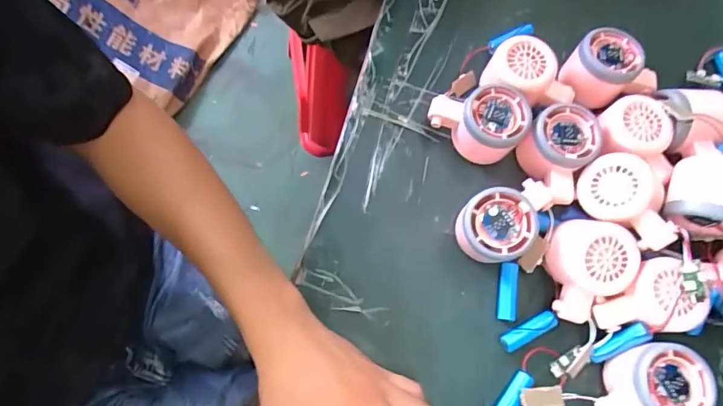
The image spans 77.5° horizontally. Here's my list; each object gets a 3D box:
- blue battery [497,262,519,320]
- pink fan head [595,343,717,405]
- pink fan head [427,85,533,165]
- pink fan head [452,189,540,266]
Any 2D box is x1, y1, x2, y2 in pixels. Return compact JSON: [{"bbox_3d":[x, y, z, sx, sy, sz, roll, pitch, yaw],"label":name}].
[{"bbox_3d":[0.127,0.077,0.388,0.018,0.015,0.048,8,73,-2],"label":"blue battery"},{"bbox_3d":[0.222,0.146,0.359,0.082,0.053,0.058,-13,73,-8],"label":"pink fan head"},{"bbox_3d":[0.104,-0.073,0.414,0.085,0.053,0.055,14,71,1],"label":"pink fan head"},{"bbox_3d":[0.107,0.024,0.378,0.062,0.053,0.058,1,73,-4],"label":"pink fan head"}]

